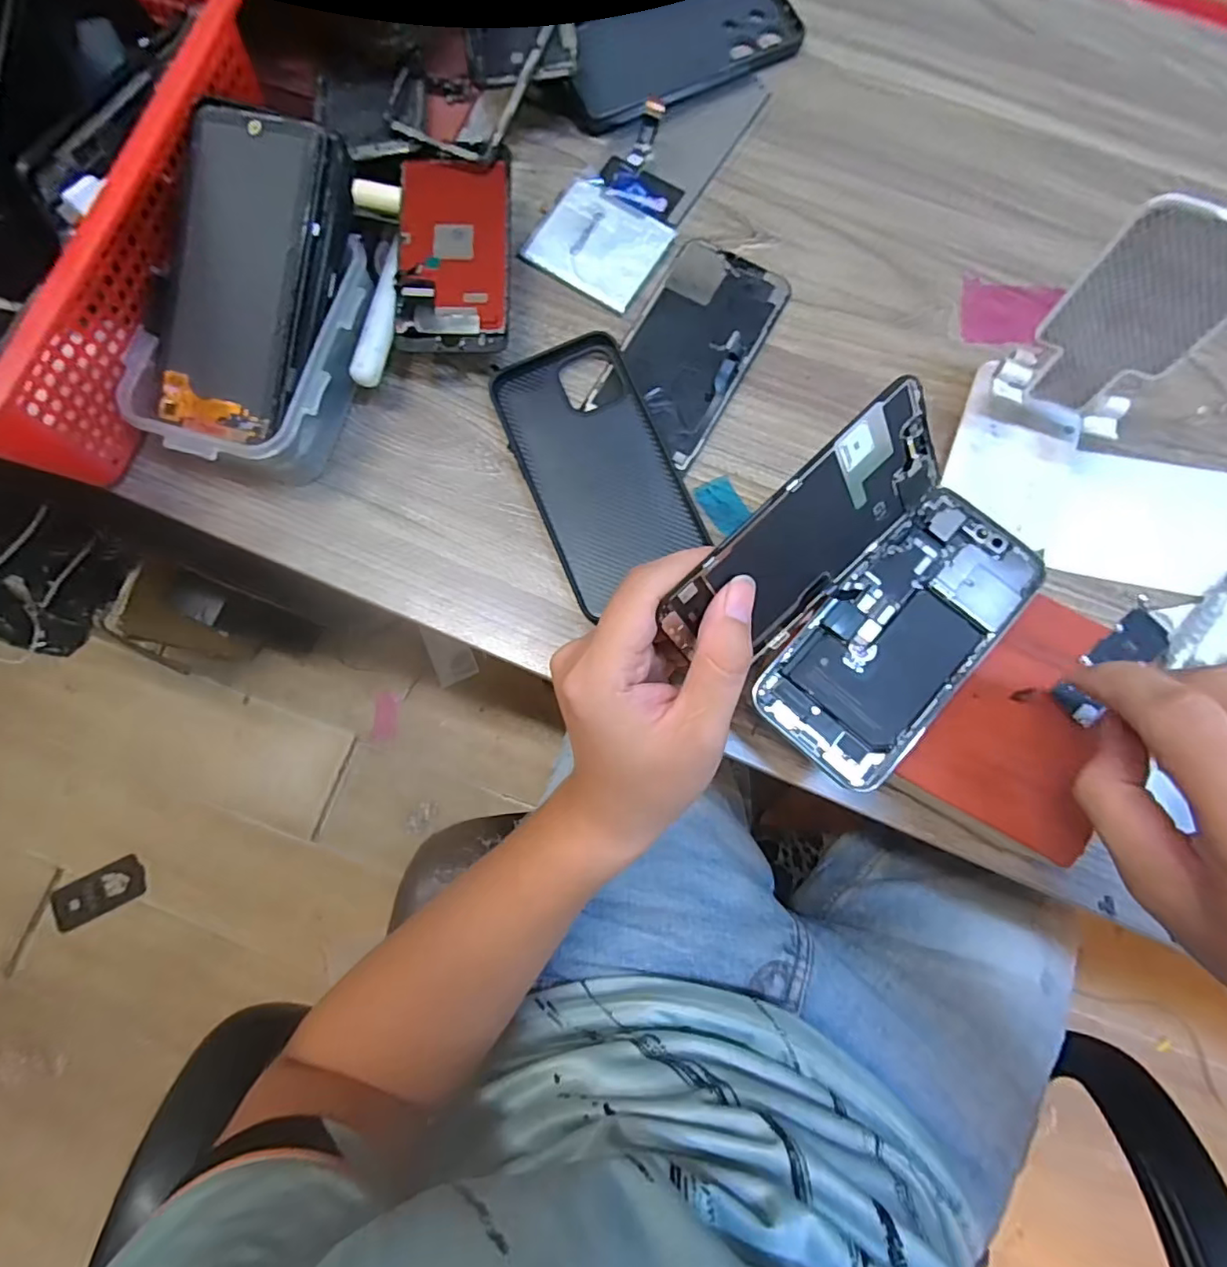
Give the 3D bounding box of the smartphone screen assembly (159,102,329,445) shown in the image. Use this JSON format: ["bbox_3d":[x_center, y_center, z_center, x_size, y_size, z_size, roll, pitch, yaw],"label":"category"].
[{"bbox_3d":[-0.190,-0.178,0.290,0.072,0.009,0.153,15,97,4],"label":"smartphone screen assembly"}]

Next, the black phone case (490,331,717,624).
[{"bbox_3d":[-0.009,-0.098,0.331,0.082,0.014,0.149,-22,77,-5],"label":"black phone case"}]

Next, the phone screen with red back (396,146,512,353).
[{"bbox_3d":[-0.091,-0.217,0.330,0.062,0.006,0.119,-1,82,-3],"label":"phone screen with red back"}]

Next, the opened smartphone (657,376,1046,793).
[{"bbox_3d":[0.117,-0.020,0.252,0.116,0.074,0.147,43,80,10],"label":"opened smartphone"}]

